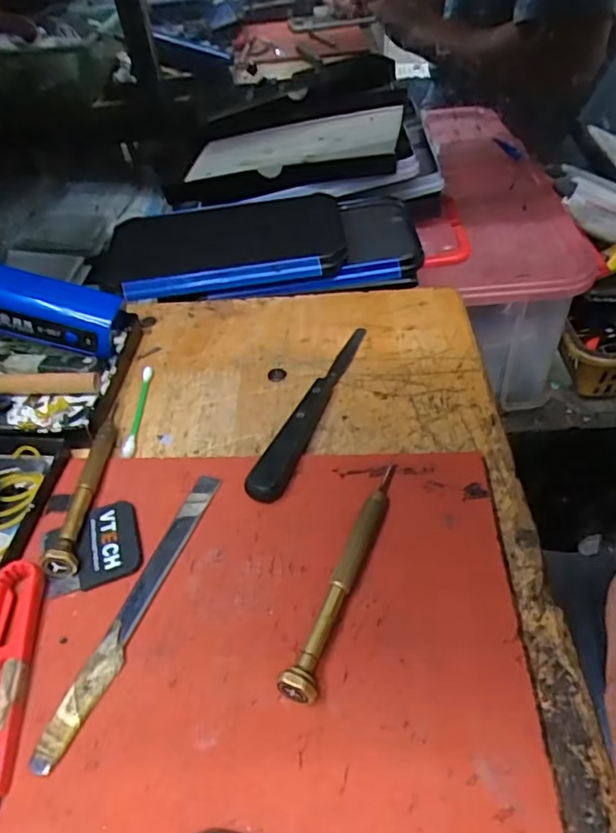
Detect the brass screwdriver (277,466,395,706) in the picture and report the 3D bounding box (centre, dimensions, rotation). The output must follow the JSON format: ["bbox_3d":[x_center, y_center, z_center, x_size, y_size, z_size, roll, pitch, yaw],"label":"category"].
[{"bbox_3d":[0.019,0.060,0.229,0.012,0.011,0.110,16,48,21],"label":"brass screwdriver"}]

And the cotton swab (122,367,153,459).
[{"bbox_3d":[-0.093,-0.004,0.313,0.008,0.005,0.068,-3,44,2],"label":"cotton swab"}]

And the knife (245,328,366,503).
[{"bbox_3d":[0.003,-0.009,0.301,0.018,0.013,0.138,12,47,17],"label":"knife"}]

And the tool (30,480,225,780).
[{"bbox_3d":[-0.066,0.072,0.227,0.013,0.004,0.125,12,47,17],"label":"tool"}]

